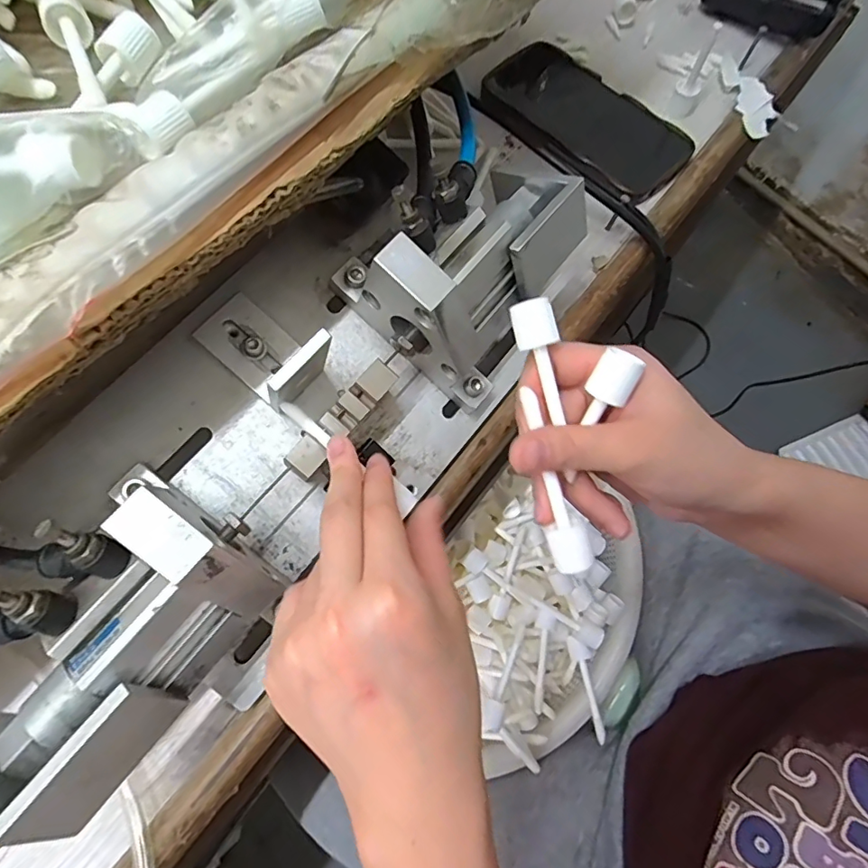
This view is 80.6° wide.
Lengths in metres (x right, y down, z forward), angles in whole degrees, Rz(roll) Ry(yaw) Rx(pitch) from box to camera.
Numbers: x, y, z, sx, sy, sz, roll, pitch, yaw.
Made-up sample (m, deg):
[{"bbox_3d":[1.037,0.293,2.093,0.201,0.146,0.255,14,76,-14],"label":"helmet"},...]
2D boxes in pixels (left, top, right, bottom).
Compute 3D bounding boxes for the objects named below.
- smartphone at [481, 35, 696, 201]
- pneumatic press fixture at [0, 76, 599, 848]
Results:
[{"bbox_3d":[0.124,-0.255,0.406,0.081,0.014,0.164,-41,77,-14],"label":"smartphone"},{"bbox_3d":[-0.067,-0.009,0.258,0.131,0.095,0.370,36,72,10],"label":"pneumatic press fixture"}]

